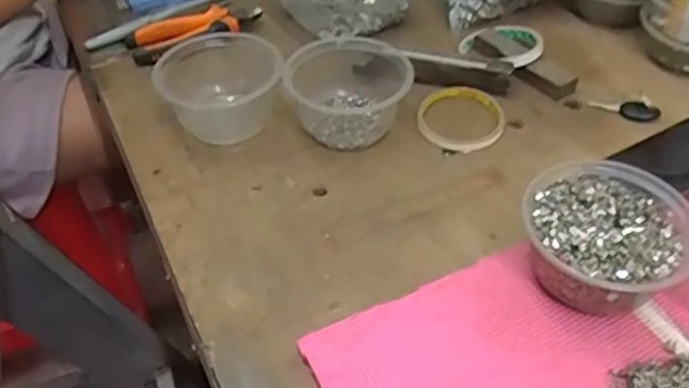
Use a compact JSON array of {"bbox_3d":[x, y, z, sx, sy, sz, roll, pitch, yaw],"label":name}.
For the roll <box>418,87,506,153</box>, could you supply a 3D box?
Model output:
[{"bbox_3d":[0.112,-0.073,0.621,0.082,0.012,0.088,-1,45,1],"label":"roll"}]

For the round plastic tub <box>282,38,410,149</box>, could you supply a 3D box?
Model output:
[{"bbox_3d":[0.002,-0.103,0.611,0.110,0.066,0.120,-1,45,1],"label":"round plastic tub"}]

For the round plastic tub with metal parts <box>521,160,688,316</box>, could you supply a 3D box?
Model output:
[{"bbox_3d":[0.185,0.036,0.466,0.110,0.069,0.109,-1,45,1],"label":"round plastic tub with metal parts"}]

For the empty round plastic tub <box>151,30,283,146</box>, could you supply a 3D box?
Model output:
[{"bbox_3d":[-0.118,-0.100,0.611,0.107,0.071,0.102,-1,45,1],"label":"empty round plastic tub"}]

